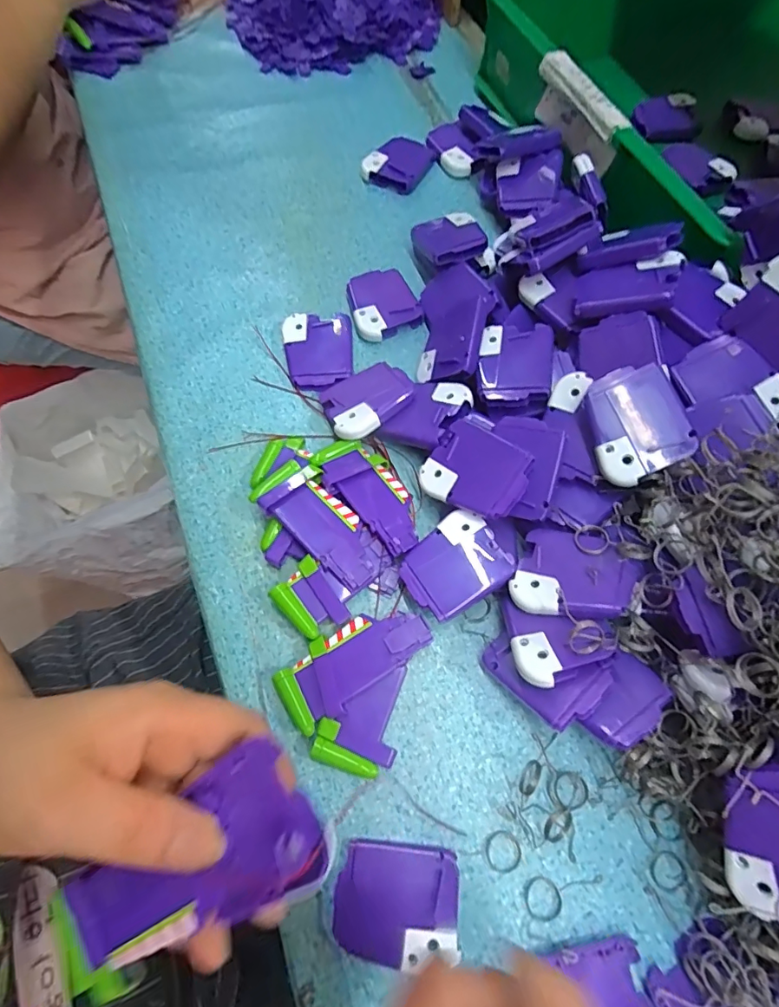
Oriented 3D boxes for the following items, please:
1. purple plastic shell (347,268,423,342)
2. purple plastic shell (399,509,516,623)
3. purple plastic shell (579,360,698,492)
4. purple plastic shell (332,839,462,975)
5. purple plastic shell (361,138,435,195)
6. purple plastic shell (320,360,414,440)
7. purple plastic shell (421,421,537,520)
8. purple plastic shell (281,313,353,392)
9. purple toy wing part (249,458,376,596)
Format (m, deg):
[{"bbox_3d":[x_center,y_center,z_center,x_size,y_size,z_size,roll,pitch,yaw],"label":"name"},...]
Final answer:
[{"bbox_3d":[-0.004,-0.159,0.388,0.052,0.011,0.063,-13,69,-5],"label":"purple plastic shell"},{"bbox_3d":[0.038,0.038,0.298,0.060,0.019,0.051,-31,72,-11],"label":"purple plastic shell"},{"bbox_3d":[0.140,-0.046,0.285,0.051,0.015,0.060,-26,82,14],"label":"purple plastic shell"},{"bbox_3d":[0.003,0.200,0.247,0.060,0.010,0.048,6,69,3],"label":"purple plastic shell"},{"bbox_3d":[0.009,-0.309,0.447,0.047,0.014,0.063,28,71,11],"label":"purple plastic shell"},{"bbox_3d":[-0.015,-0.072,0.344,0.062,0.016,0.051,-28,50,-10],"label":"purple plastic shell"},{"bbox_3d":[0.052,-0.019,0.302,0.061,0.009,0.053,41,97,29],"label":"purple plastic shell"},{"bbox_3d":[-0.053,-0.112,0.366,0.049,0.014,0.060,-3,69,-1],"label":"purple plastic shell"},{"bbox_3d":[-0.042,0.012,0.311,0.089,0.021,0.041,39,74,14],"label":"purple toy wing part"}]

